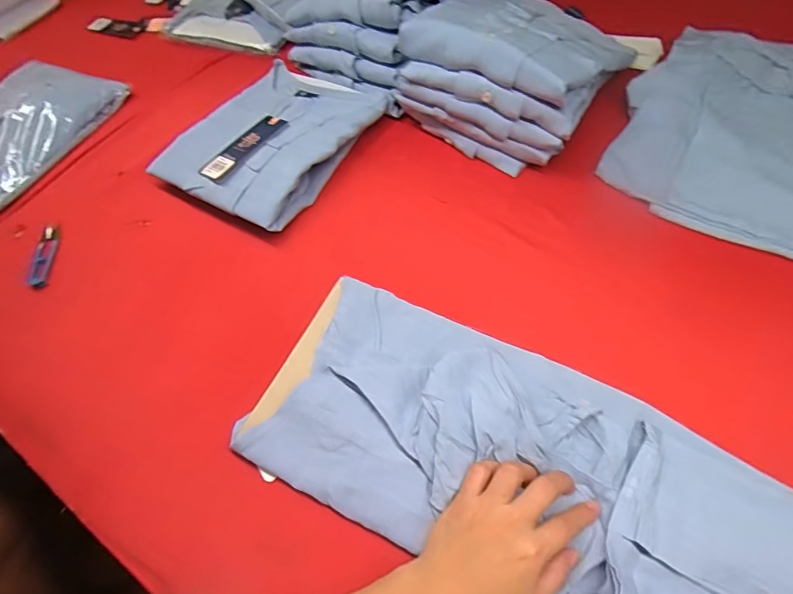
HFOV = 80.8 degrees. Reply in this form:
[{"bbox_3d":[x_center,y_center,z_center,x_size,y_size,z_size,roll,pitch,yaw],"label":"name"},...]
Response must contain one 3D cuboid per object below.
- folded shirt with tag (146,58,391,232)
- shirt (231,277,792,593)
[{"bbox_3d":[-0.166,-0.216,0.611,0.216,0.034,0.260,26,61,20],"label":"folded shirt with tag"},{"bbox_3d":[0.102,0.138,0.383,0.445,0.037,0.202,22,65,19],"label":"shirt"}]

